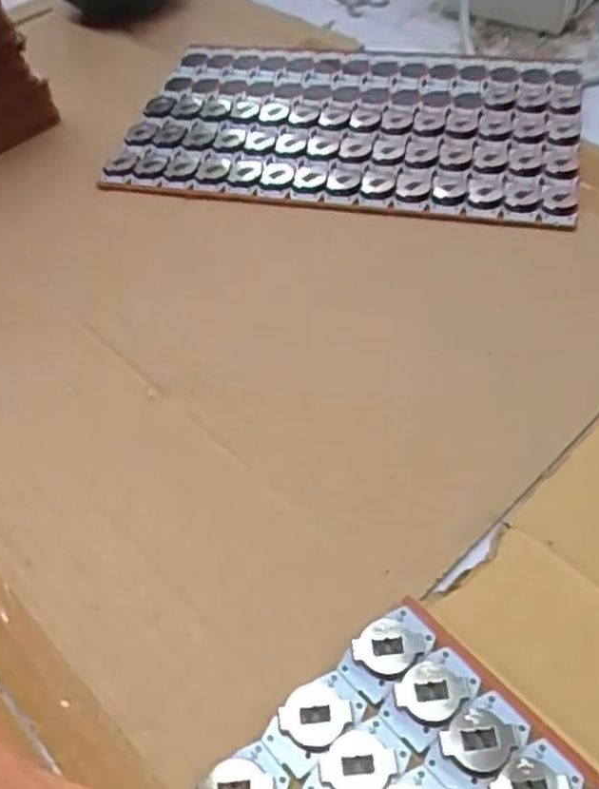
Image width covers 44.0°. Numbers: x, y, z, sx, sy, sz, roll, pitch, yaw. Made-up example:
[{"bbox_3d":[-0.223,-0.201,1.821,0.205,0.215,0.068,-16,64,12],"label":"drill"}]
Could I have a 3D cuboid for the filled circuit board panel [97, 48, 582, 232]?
[{"bbox_3d":[0.029,-0.158,0.419,0.246,0.009,0.147,7,51,12],"label":"filled circuit board panel"}]

